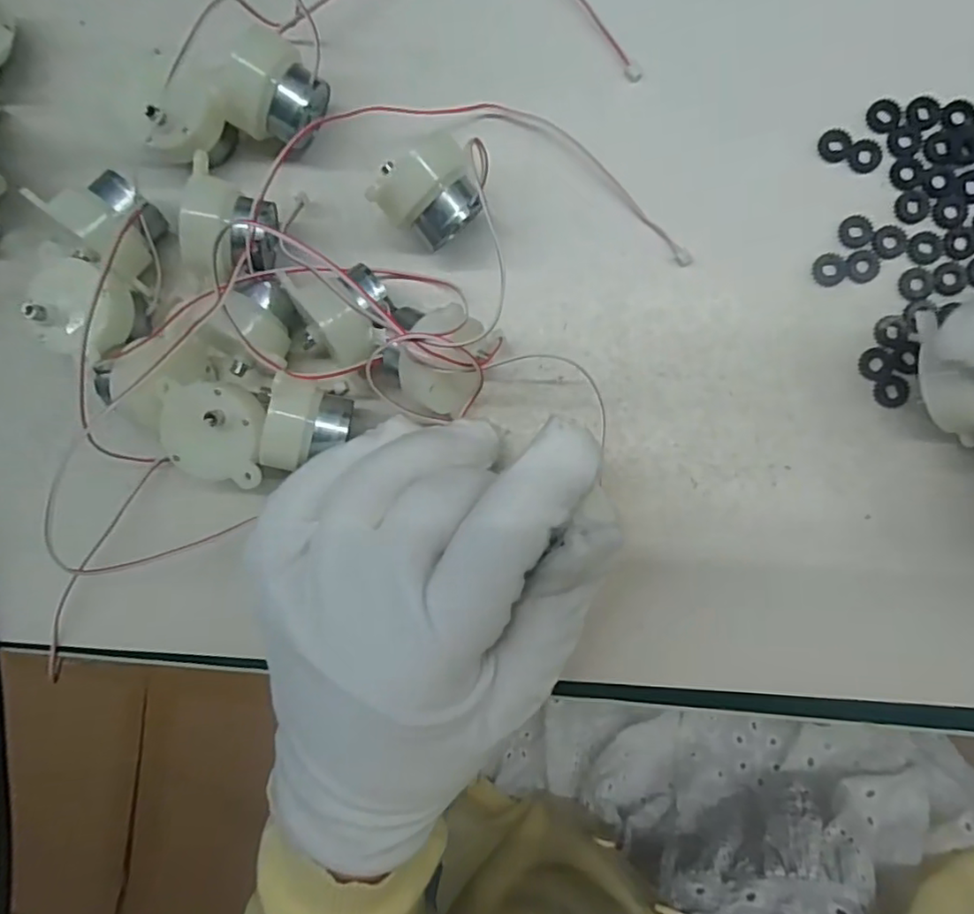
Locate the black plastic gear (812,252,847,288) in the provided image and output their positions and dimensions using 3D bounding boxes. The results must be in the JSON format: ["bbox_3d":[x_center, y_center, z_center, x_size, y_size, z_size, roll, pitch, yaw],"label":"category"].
[{"bbox_3d":[0.115,-0.063,0.201,0.011,0.004,0.011,-4,90,6],"label":"black plastic gear"}]

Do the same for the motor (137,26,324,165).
[{"bbox_3d":[-0.081,-0.114,0.204,0.054,0.033,0.032,-43,87,5],"label":"motor"}]

